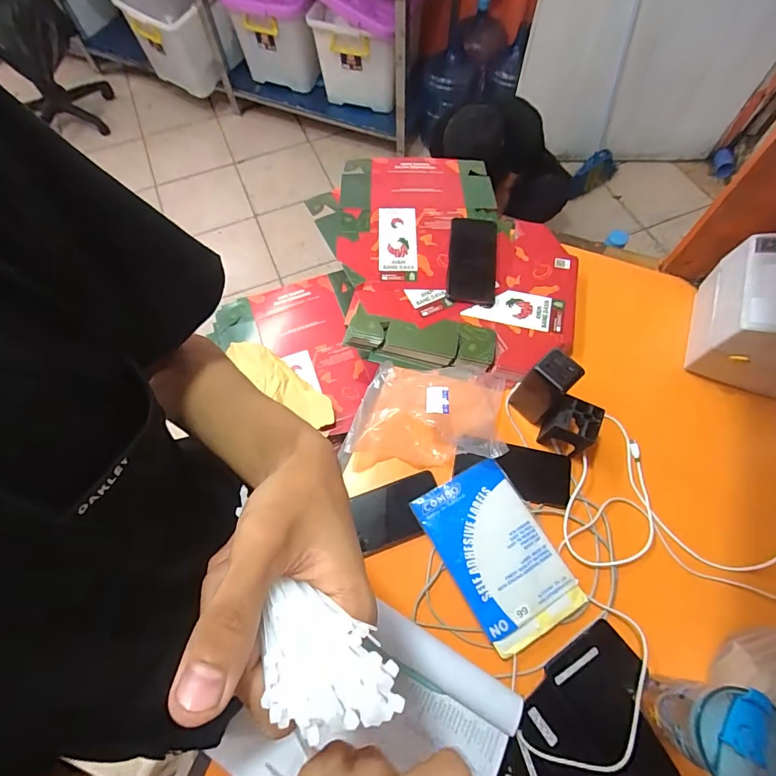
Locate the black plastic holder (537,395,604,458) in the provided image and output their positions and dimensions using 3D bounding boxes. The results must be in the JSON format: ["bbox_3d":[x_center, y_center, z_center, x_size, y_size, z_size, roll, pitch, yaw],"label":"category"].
[{"bbox_3d":[0.263,0.055,0.608,0.061,0.075,0.059,28,69,13],"label":"black plastic holder"}]

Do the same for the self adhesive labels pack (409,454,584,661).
[{"bbox_3d":[0.149,0.220,0.568,0.141,0.016,0.217,-29,68,-12],"label":"self adhesive labels pack"}]

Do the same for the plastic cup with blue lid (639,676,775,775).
[{"bbox_3d":[0.321,0.343,0.428,0.073,0.133,0.084,15,66,8],"label":"plastic cup with blue lid"}]

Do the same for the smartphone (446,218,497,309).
[{"bbox_3d":[0.145,-0.221,0.724,0.079,0.014,0.172,5,65,4],"label":"smartphone"}]

